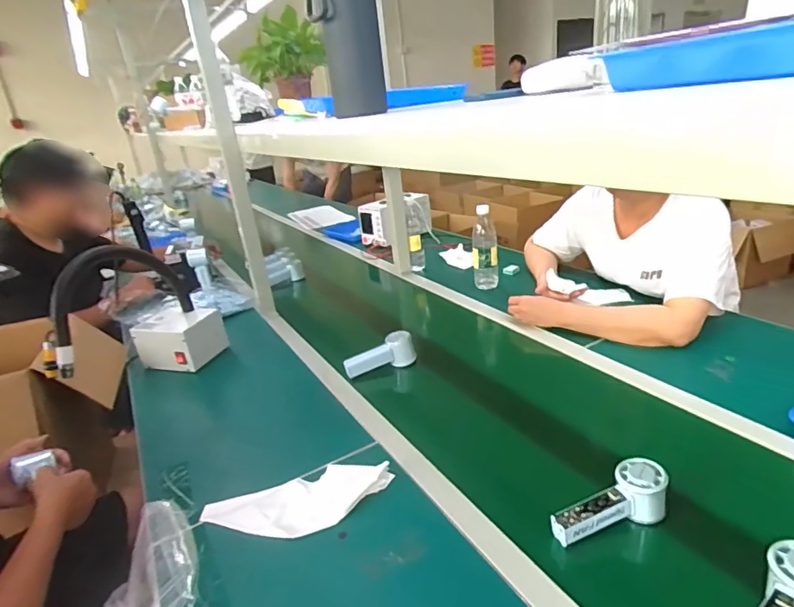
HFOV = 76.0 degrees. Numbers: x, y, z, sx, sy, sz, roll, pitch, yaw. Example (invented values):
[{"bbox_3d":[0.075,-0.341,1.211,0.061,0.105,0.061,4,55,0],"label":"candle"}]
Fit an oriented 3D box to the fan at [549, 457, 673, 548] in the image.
[{"bbox_3d":[0.261,0.253,0.630,0.151,0.056,0.053,-24,25,-7],"label":"fan"}]

